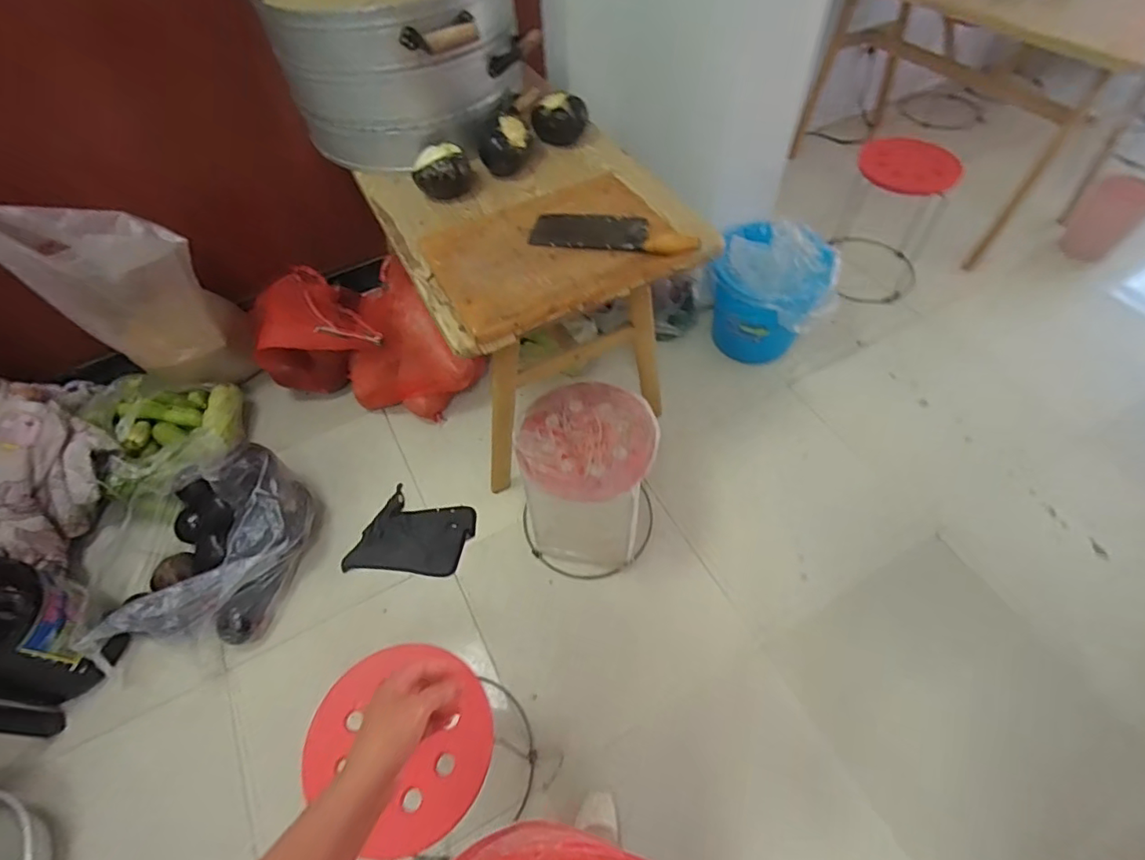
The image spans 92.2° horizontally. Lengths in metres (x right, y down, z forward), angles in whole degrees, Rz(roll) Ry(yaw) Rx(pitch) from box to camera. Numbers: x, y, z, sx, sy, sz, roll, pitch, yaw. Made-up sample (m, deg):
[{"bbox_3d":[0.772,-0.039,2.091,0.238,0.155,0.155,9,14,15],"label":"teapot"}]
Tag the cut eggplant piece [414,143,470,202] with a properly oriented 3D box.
[{"bbox_3d":[-0.293,-0.585,1.230,0.124,0.065,0.152,-13,56,-5],"label":"cut eggplant piece"}]

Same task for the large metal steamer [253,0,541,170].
[{"bbox_3d":[-0.417,-0.925,1.333,0.536,0.293,0.592,-21,57,-10],"label":"large metal steamer"}]

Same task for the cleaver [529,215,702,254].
[{"bbox_3d":[0.082,-0.395,1.091,0.327,0.031,0.104,9,57,10],"label":"cleaver"}]

